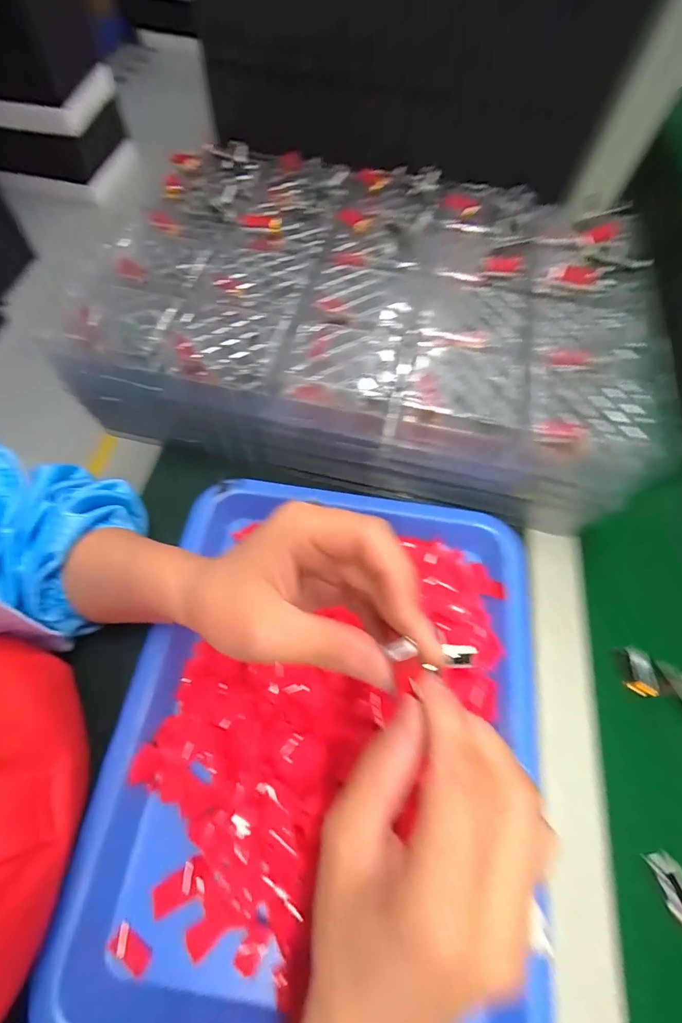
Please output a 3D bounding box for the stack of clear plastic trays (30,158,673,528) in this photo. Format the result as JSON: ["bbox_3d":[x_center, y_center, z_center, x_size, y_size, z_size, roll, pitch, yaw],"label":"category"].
[{"bbox_3d":[0.022,-0.182,0.369,0.444,0.088,0.301,12,63,2],"label":"stack of clear plastic trays"}]

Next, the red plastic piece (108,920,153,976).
[{"bbox_3d":[-0.117,0.245,0.228,0.025,0.004,0.012,34,66,13],"label":"red plastic piece"}]

